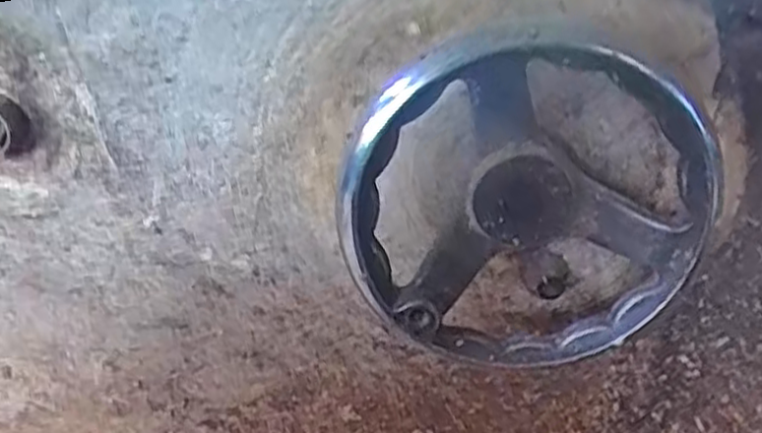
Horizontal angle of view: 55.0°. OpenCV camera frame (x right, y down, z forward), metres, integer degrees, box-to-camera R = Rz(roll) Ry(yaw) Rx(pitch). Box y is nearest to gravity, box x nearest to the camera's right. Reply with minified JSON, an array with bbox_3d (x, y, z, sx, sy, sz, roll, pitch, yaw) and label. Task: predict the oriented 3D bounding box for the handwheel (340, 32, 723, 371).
[{"bbox_3d":[0.062,-0.003,0.322,0.152,0.149,0.036,3,25,-7],"label":"handwheel"}]

